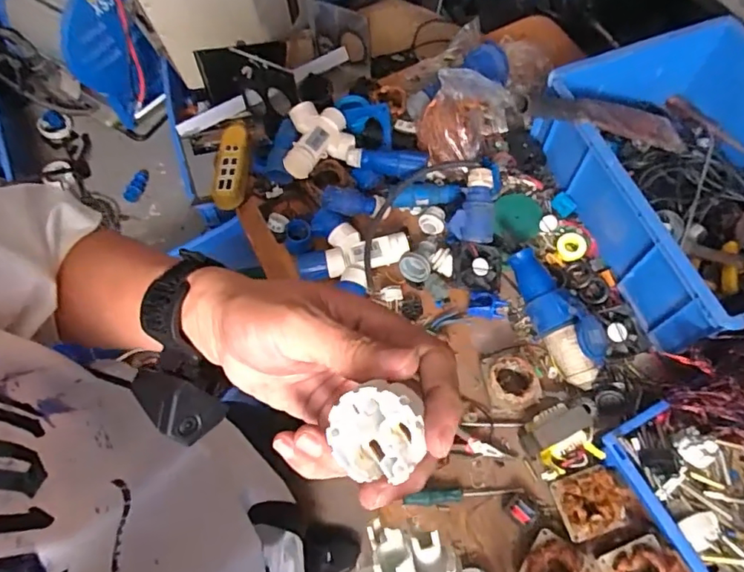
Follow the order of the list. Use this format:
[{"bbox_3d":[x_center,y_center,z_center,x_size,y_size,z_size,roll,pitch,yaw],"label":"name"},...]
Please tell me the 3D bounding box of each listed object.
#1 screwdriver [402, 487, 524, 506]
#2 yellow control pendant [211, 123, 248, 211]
[{"bbox_3d":[0.132,0.300,0.757,0.173,0.016,0.022,-7,66,-1],"label":"screwdriver"},{"bbox_3d":[-0.267,-0.233,0.992,0.066,0.036,0.172,4,80,4],"label":"yellow control pendant"}]

